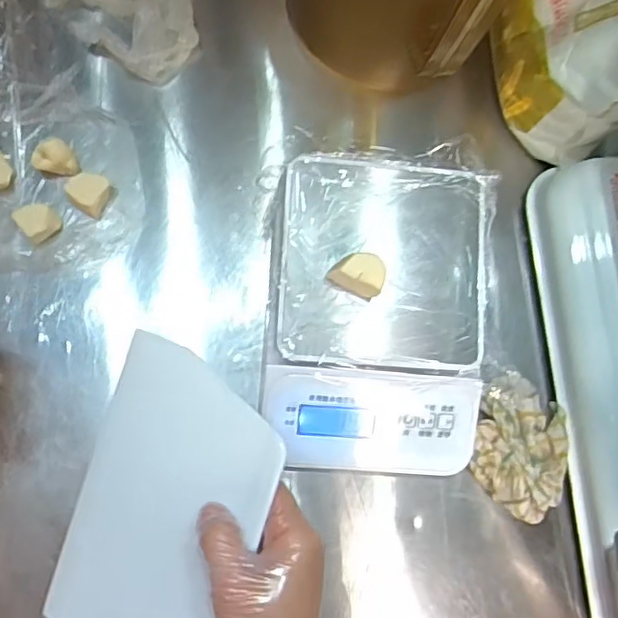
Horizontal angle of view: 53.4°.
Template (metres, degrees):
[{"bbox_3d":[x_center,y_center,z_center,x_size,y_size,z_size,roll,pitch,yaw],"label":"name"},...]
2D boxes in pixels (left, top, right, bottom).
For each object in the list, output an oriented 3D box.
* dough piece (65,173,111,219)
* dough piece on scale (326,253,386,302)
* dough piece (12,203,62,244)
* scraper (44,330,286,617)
[{"bbox_3d":[-0.166,-0.087,0.461,0.026,0.021,0.030,23,82,-3],"label":"dough piece"},{"bbox_3d":[0.034,-0.025,0.421,0.034,0.024,0.027,24,79,-3],"label":"dough piece on scale"},{"bbox_3d":[-0.199,-0.065,0.453,0.023,0.021,0.023,-41,89,-9],"label":"dough piece"},{"bbox_3d":[-0.088,0.122,0.368,0.125,0.007,0.183,20,90,26],"label":"scraper"}]

